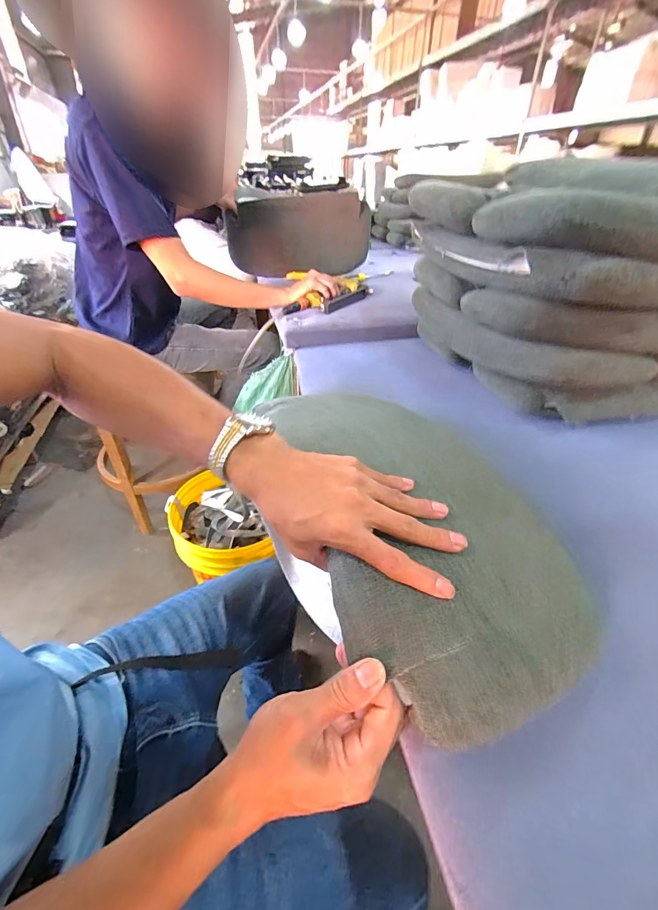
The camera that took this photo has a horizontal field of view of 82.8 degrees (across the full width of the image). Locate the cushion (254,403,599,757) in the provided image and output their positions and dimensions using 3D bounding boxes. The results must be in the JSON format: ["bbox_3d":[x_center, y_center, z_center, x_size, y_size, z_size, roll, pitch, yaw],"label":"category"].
[{"bbox_3d":[0.051,0.037,0.374,0.243,0.041,0.400,-20,42,-26],"label":"cushion"}]

